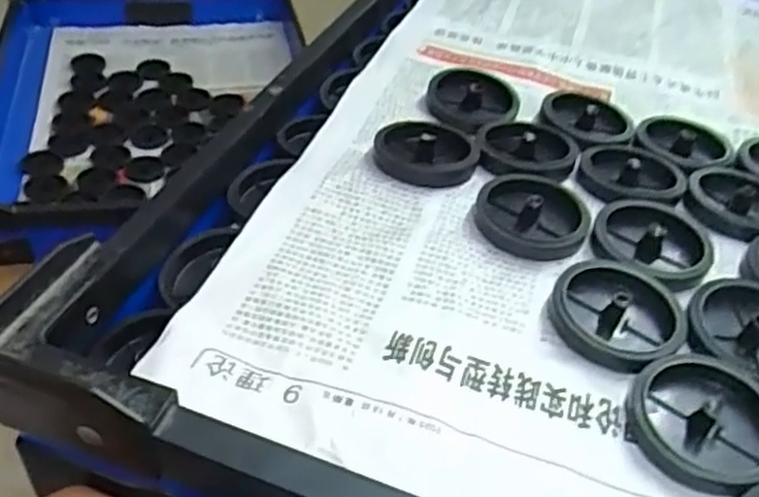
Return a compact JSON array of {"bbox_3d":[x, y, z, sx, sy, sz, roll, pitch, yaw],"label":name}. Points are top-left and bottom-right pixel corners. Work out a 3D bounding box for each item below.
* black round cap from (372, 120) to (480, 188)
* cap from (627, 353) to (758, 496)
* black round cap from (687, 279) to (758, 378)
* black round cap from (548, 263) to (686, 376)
[{"bbox_3d":[0.024,-0.051,0.379,0.046,0.010,0.053,-16,46,-27],"label":"black round cap"},{"bbox_3d":[0.117,0.062,0.265,0.052,0.013,0.048,5,40,-5],"label":"cap"},{"bbox_3d":[0.153,0.034,0.299,0.050,0.010,0.050,5,40,-5],"label":"black round cap"},{"bbox_3d":[0.097,0.027,0.300,0.052,0.009,0.050,3,47,-4],"label":"black round cap"}]

